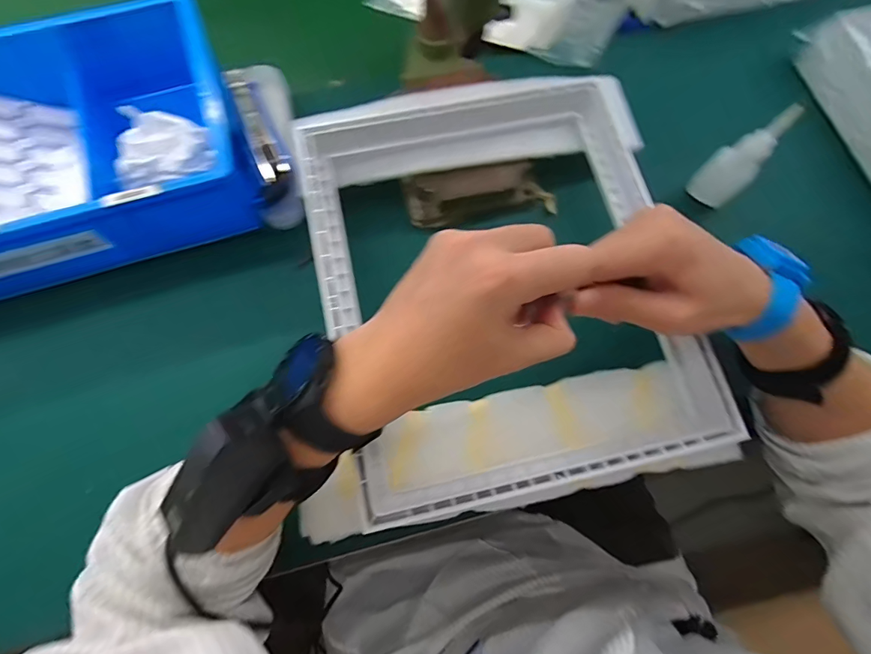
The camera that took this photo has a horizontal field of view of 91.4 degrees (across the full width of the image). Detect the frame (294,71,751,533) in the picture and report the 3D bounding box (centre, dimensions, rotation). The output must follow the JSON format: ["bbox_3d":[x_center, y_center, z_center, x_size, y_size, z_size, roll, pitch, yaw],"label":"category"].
[{"bbox_3d":[0.051,-0.050,0.352,0.290,0.045,0.360,-10,74,-4],"label":"frame"}]

